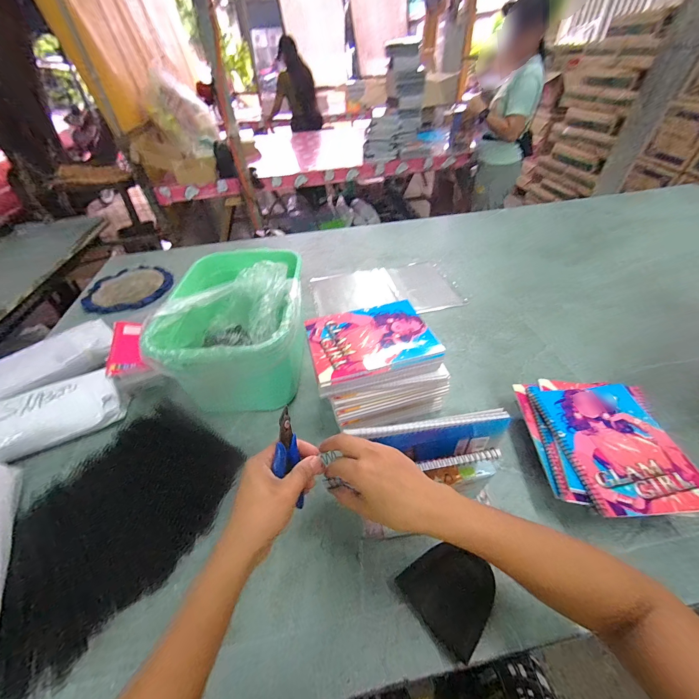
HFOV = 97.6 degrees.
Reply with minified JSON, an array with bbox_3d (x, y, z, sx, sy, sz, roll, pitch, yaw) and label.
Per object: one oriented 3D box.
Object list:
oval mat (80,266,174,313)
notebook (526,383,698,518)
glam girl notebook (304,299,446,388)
[{"bbox_3d":[-0.683,-0.197,0.954,0.293,0.018,0.245,9,46,13],"label":"oval mat"},{"bbox_3d":[0.392,0.136,0.455,0.152,0.014,0.196,-5,44,2],"label":"notebook"},{"bbox_3d":[0.034,-0.020,0.504,0.195,0.014,0.144,-14,44,-6],"label":"glam girl notebook"}]

